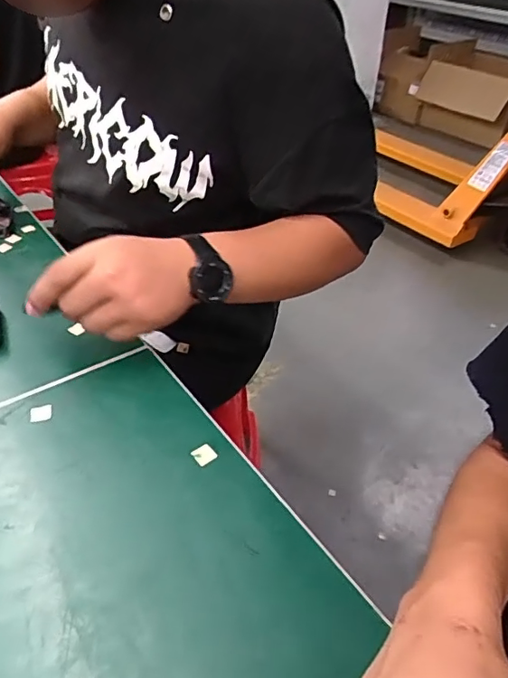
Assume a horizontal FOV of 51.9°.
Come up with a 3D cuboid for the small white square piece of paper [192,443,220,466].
[{"bbox_3d":[-0.038,0.090,0.407,0.016,0.004,0.016,-28,48,-33],"label":"small white square piece of paper"}]

